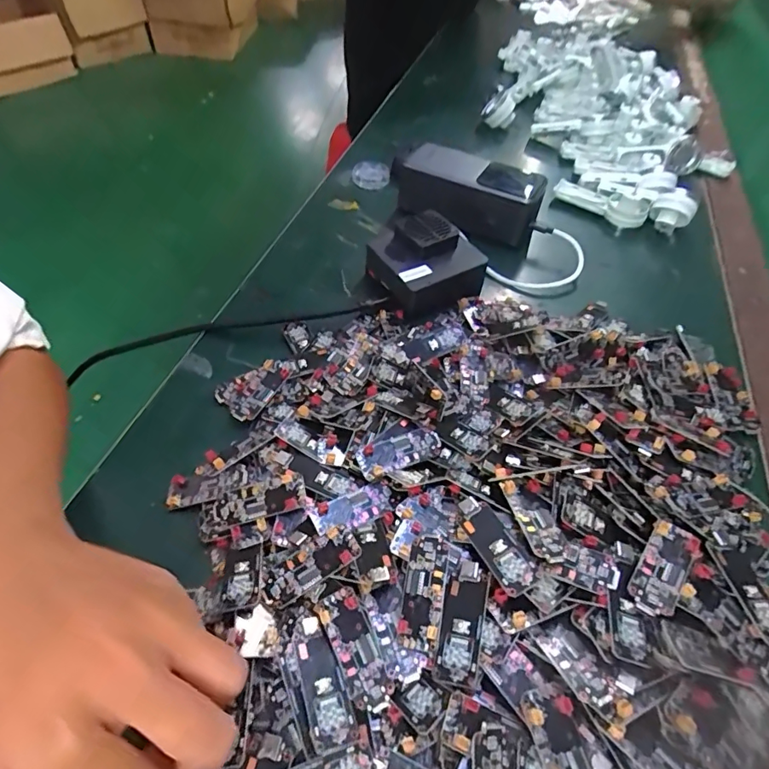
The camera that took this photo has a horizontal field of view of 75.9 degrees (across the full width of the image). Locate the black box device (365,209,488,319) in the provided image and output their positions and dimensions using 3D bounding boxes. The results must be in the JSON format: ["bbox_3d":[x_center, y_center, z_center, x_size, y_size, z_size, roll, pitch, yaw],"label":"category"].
[{"bbox_3d":[0.033,-0.098,0.398,0.075,0.046,0.082,-26,58,-24],"label":"black box device"}]

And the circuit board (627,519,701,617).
[{"bbox_3d":[0.130,0.087,0.231,0.020,0.008,0.049,34,55,21],"label":"circuit board"}]

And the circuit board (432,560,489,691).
[{"bbox_3d":[0.035,0.108,0.224,0.018,0.008,0.051,14,51,6],"label":"circuit board"}]

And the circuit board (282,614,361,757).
[{"bbox_3d":[-0.029,0.131,0.216,0.020,0.007,0.052,-18,55,-19],"label":"circuit board"}]

